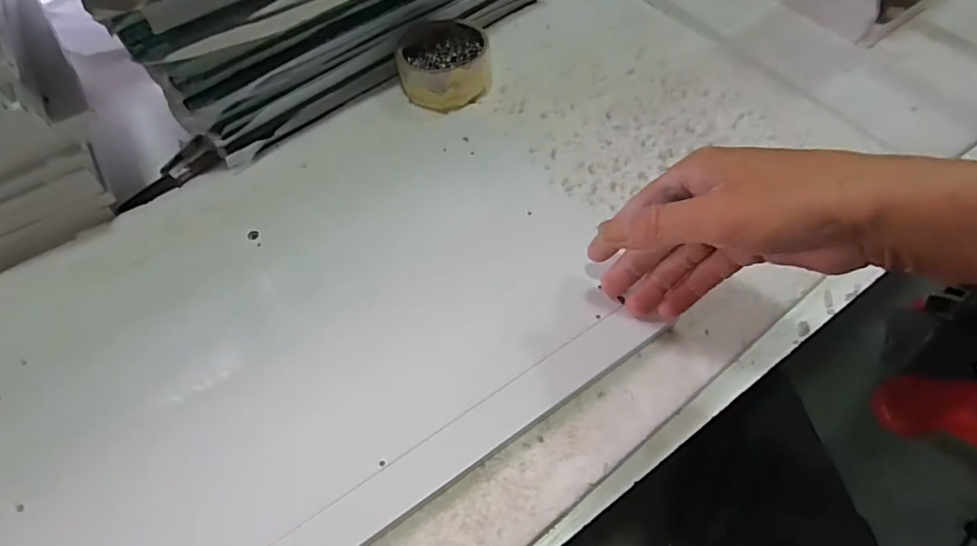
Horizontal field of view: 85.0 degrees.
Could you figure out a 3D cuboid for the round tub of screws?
[{"bbox_3d":[-0.042,-0.194,0.492,0.080,0.033,0.084,-1,58,1],"label":"round tub of screws"}]

